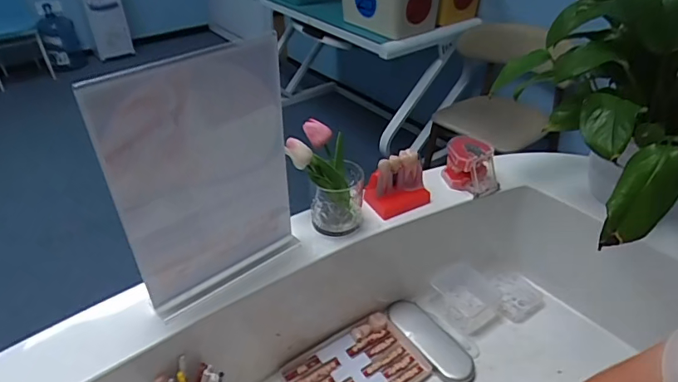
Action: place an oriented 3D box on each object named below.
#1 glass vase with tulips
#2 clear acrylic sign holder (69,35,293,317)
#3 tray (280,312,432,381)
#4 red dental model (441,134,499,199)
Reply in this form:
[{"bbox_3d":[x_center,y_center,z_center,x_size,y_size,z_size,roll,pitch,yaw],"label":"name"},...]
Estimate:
[{"bbox_3d":[-0.014,-0.018,0.690,0.105,0.138,0.082,29,46,34],"label":"glass vase with tulips"},{"bbox_3d":[-0.146,-0.013,0.541,0.208,0.302,0.032,-26,44,-31],"label":"clear acrylic sign holder"},{"bbox_3d":[0.026,0.281,0.723,0.196,0.017,0.136,-23,42,-27],"label":"tray"},{"bbox_3d":[0.223,-0.042,0.782,0.094,0.064,0.069,29,46,33],"label":"red dental model"}]

